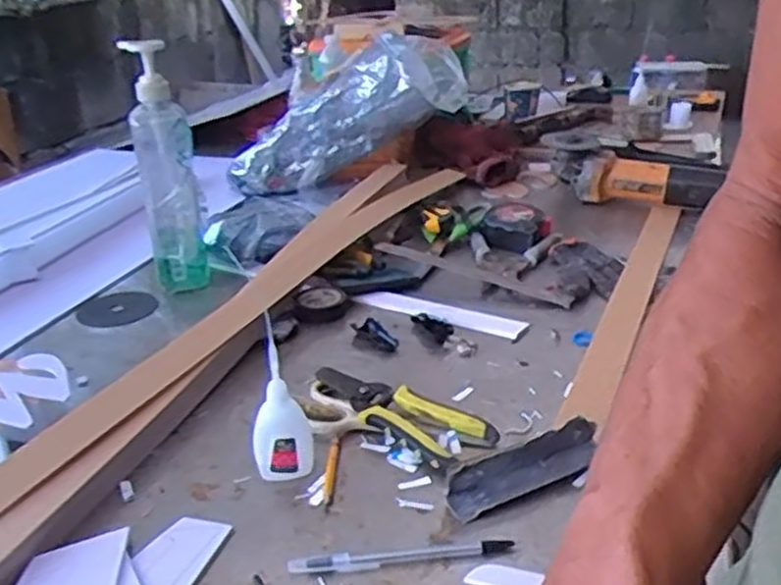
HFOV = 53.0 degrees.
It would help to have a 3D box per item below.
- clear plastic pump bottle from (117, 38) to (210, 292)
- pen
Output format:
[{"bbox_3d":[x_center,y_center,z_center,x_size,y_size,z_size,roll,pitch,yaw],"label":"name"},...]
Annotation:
[{"bbox_3d":[-0.253,-0.136,0.889,0.063,0.269,0.084,-8,26,-14],"label":"clear plastic pump bottle"},{"bbox_3d":[0.007,0.174,0.520,0.147,0.009,0.015,-5,25,-4],"label":"pen"}]

